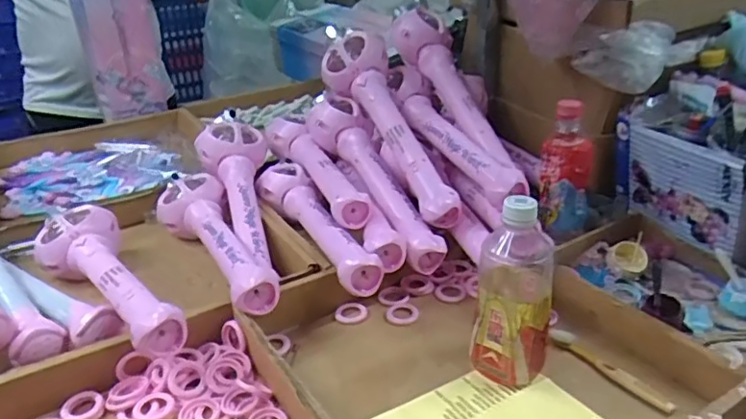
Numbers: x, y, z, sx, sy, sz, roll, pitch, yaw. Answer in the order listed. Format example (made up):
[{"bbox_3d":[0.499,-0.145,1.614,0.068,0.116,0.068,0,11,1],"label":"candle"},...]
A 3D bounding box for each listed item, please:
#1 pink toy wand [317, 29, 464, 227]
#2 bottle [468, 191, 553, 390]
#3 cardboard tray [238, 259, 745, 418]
[{"bbox_3d":[0.028,-0.114,0.805,0.084,0.079,0.333,-14,57,-23],"label":"pink toy wand"},{"bbox_3d":[0.137,0.076,0.570,0.069,0.185,0.078,6,29,13],"label":"bottle"},{"bbox_3d":[0.108,0.147,0.587,0.376,0.059,0.369,-16,32,-26],"label":"cardboard tray"}]

